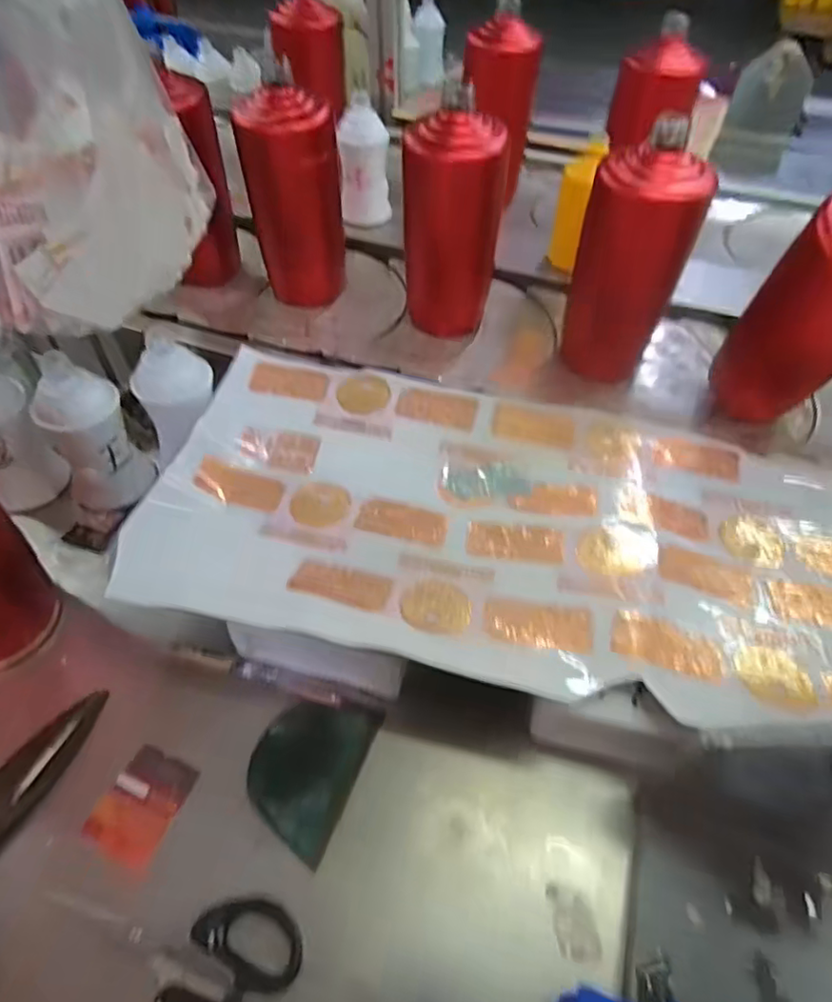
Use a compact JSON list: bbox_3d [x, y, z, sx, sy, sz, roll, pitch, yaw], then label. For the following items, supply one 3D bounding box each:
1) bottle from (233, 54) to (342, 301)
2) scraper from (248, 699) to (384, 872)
[{"bbox_3d":[-0.107,-0.277,0.547,0.063,0.174,0.068,28,56,19],"label":"bottle"},{"bbox_3d":[-0.061,0.146,0.329,0.057,0.004,0.078,18,53,13],"label":"scraper"}]

